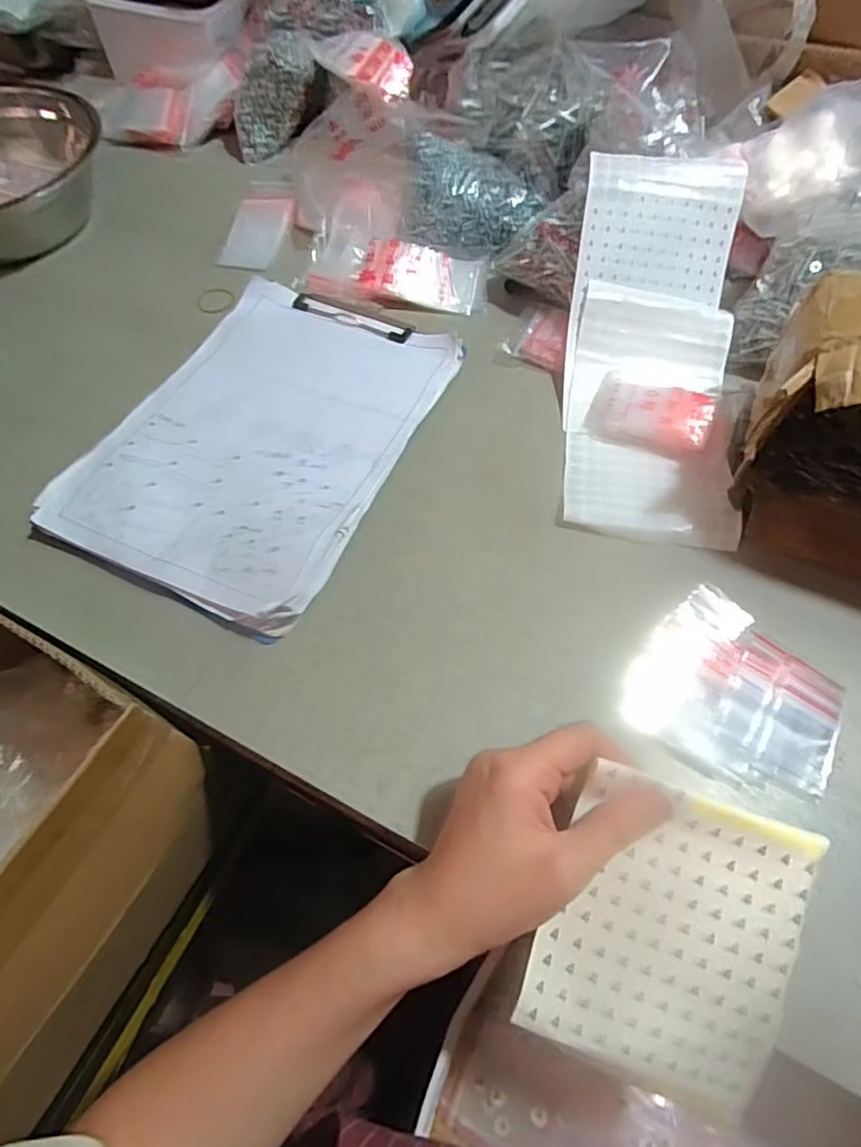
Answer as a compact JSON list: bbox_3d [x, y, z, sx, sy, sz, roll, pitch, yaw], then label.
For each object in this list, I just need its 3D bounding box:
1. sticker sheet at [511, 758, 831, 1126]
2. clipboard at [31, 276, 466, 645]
[{"bbox_3d":[0.118,0.177,0.296,0.121,0.017,0.135,19,84,4],"label":"sticker sheet"},{"bbox_3d":[-0.131,-0.115,0.462,0.217,0.019,0.293,22,64,13],"label":"clipboard"}]

